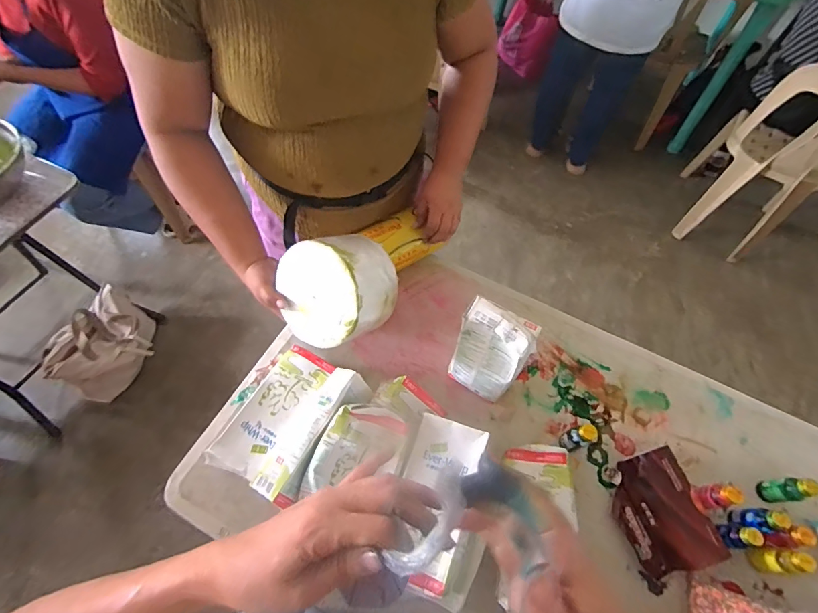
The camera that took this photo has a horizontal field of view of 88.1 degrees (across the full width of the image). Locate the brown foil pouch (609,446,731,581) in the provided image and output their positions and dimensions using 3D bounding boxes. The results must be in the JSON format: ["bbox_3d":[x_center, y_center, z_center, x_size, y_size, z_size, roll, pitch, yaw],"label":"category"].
[{"bbox_3d":[0.353,0.291,0.598,0.113,0.024,0.147,-31,64,16],"label":"brown foil pouch"}]

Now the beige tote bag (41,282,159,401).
[{"bbox_3d":[-0.975,0.128,1.355,0.197,0.221,0.311,28,63,12],"label":"beige tote bag"}]

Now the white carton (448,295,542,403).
[{"bbox_3d":[0.115,0.074,0.620,0.104,0.184,0.052,28,63,13],"label":"white carton"}]

